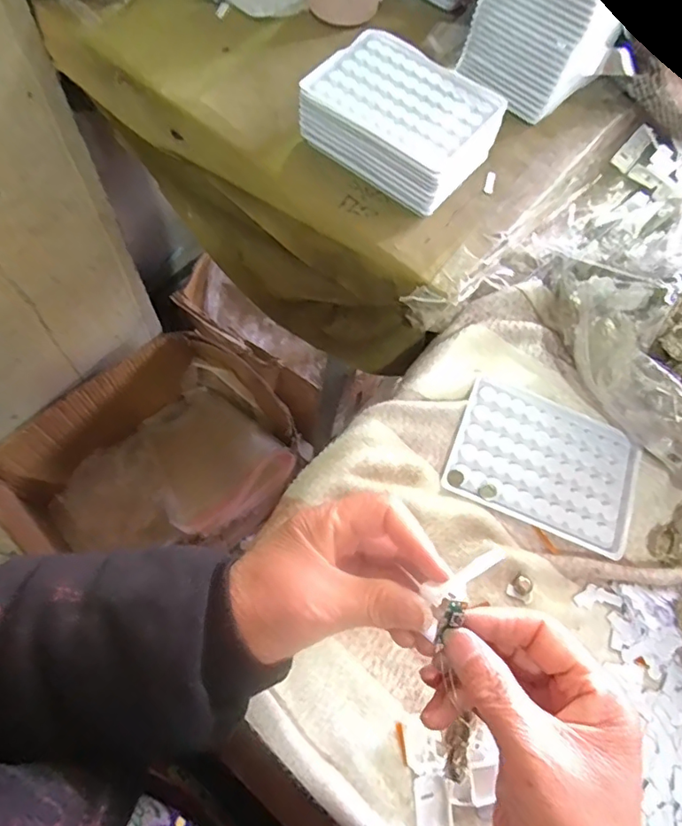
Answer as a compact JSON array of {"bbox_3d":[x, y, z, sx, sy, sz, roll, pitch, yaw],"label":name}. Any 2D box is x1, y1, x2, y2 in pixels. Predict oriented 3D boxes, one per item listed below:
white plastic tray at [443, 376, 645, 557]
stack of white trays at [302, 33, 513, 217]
[{"bbox_3d":[0.144,0.034,0.367,0.127,0.017,0.093,23,66,4],"label":"white plastic tray"},{"bbox_3d":[0.044,-0.225,0.415,0.134,0.053,0.106,38,68,11],"label":"stack of white trays"}]

